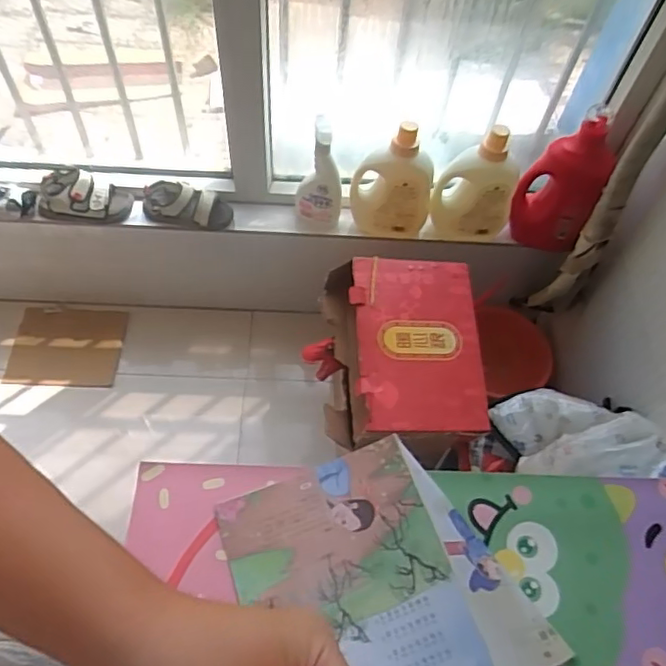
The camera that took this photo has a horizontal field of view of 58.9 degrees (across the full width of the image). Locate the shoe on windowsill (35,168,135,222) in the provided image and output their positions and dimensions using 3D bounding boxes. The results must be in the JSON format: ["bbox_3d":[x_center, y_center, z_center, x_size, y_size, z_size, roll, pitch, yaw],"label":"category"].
[{"bbox_3d":[-0.551,-0.306,1.311,0.195,0.068,0.098,6,59,-1],"label":"shoe on windowsill"}]

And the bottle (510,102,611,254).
[{"bbox_3d":[0.503,-0.323,1.289,0.165,0.319,0.084,29,62,13],"label":"bottle"}]

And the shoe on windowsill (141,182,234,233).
[{"bbox_3d":[-0.327,-0.290,1.328,0.201,0.058,0.083,7,59,0],"label":"shoe on windowsill"}]

